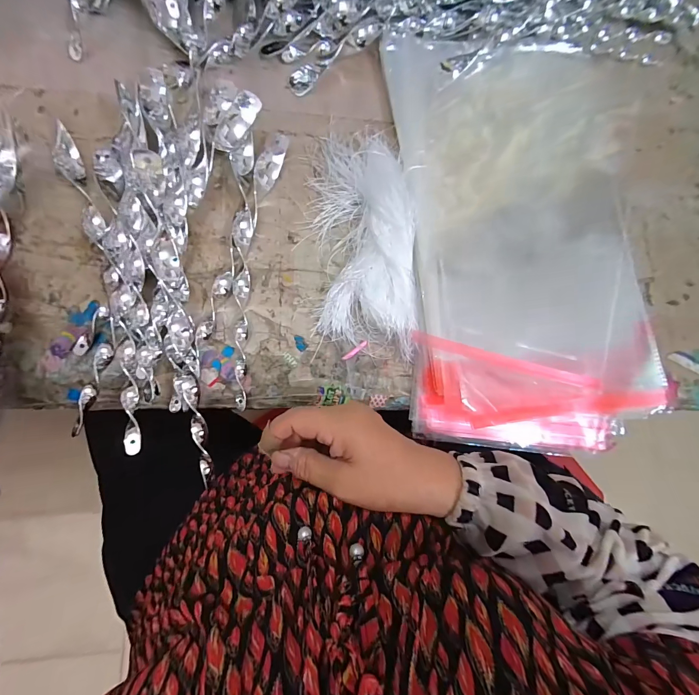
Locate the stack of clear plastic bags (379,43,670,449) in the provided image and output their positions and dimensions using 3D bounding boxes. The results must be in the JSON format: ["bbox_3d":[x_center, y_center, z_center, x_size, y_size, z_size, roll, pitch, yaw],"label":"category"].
[{"bbox_3d":[0.190,-0.122,0.362,0.264,0.022,0.445,-2,84,-9],"label":"stack of clear plastic bags"}]

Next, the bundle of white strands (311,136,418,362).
[{"bbox_3d":[0.017,-0.113,0.349,0.099,0.022,0.221,-2,84,-9],"label":"bundle of white strands"}]

